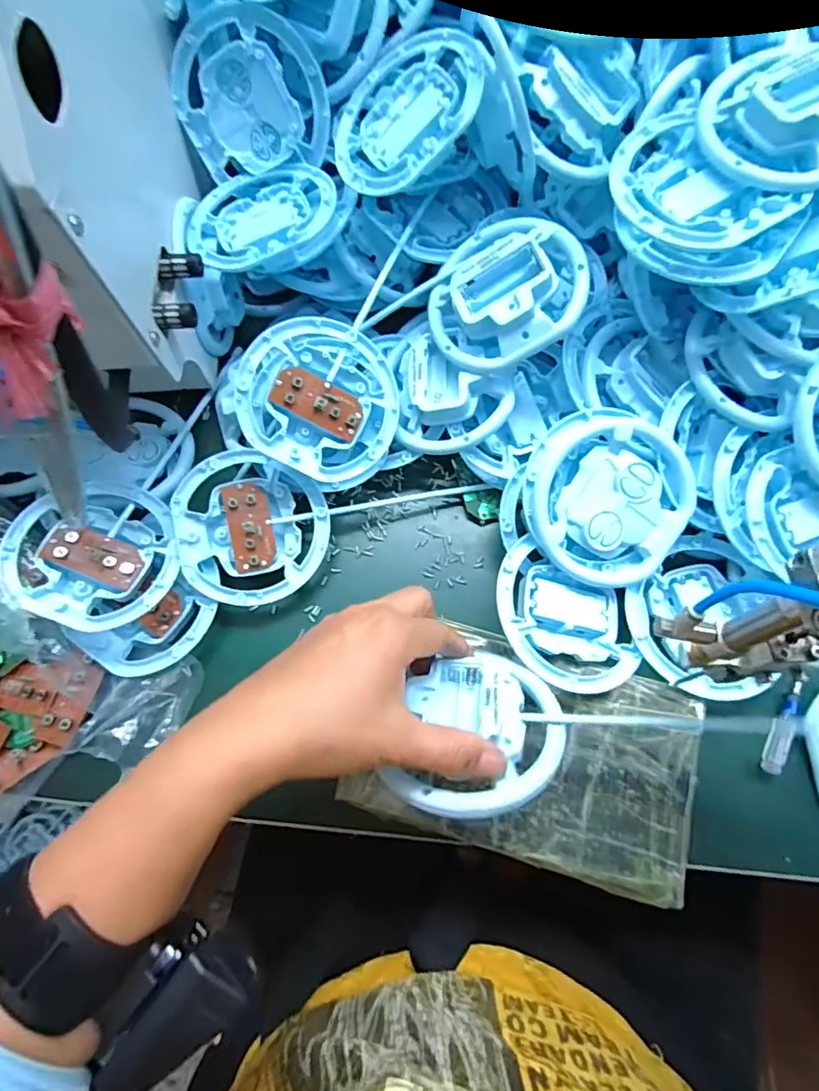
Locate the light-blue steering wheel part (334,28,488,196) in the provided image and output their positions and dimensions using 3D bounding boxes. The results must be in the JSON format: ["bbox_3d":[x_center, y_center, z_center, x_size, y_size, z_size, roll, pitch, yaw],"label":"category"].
[{"bbox_3d":[-0.002,-0.282,0.353,0.105,0.012,0.099,-5,81,30],"label":"light-blue steering wheel part"}]

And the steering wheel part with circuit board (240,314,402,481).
[{"bbox_3d":[-0.060,-0.098,0.365,0.104,0.016,0.099,-1,93,-16],"label":"steering wheel part with circuit board"}]

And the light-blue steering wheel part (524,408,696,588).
[{"bbox_3d":[0.124,-0.033,0.345,0.104,0.020,0.104,0,92,-3],"label":"light-blue steering wheel part"}]

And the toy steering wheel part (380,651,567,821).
[{"bbox_3d":[0.038,0.094,0.279,0.081,0.022,0.092,10,44,5],"label":"toy steering wheel part"}]

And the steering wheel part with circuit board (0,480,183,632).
[{"bbox_3d":[-0.207,0.007,0.359,0.100,0.022,0.100,5,65,-11],"label":"steering wheel part with circuit board"}]

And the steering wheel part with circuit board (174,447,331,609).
[{"bbox_3d":[-0.109,-0.013,0.379,0.103,0.022,0.103,1,83,-7],"label":"steering wheel part with circuit board"}]

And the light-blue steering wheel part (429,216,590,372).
[{"bbox_3d":[0.059,-0.167,0.350,0.101,0.025,0.101,-3,82,23],"label":"light-blue steering wheel part"}]

